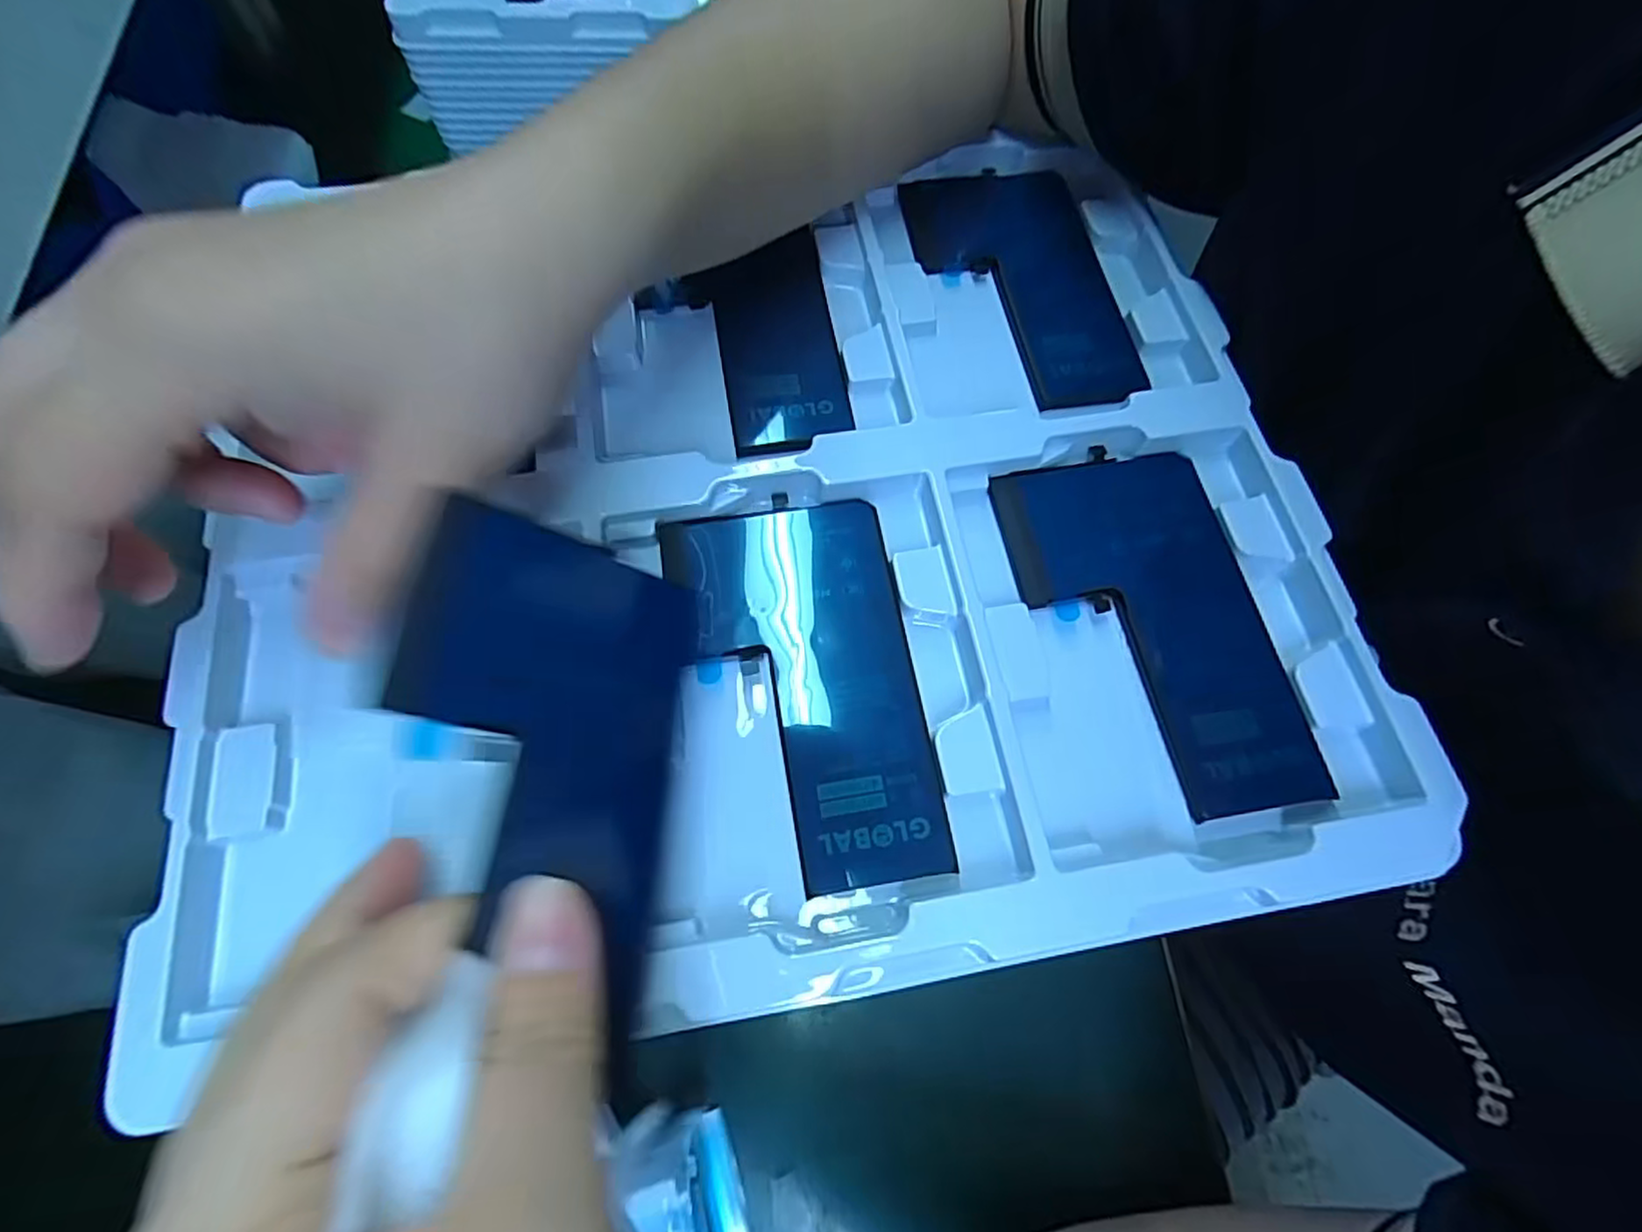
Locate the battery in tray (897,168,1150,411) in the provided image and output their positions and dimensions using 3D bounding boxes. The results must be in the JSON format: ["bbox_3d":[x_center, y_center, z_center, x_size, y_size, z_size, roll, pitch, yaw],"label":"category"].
[{"bbox_3d":[0.070,-0.120,0.251,0.065,0.006,0.108,-7,69,-3],"label":"battery in tray"}]

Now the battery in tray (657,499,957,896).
[{"bbox_3d":[-0.005,0.018,0.193,0.061,0.007,0.109,-10,70,-4],"label":"battery in tray"}]

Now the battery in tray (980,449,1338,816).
[{"bbox_3d":[0.094,0.001,0.200,0.062,0.007,0.109,-10,70,-4],"label":"battery in tray"}]

